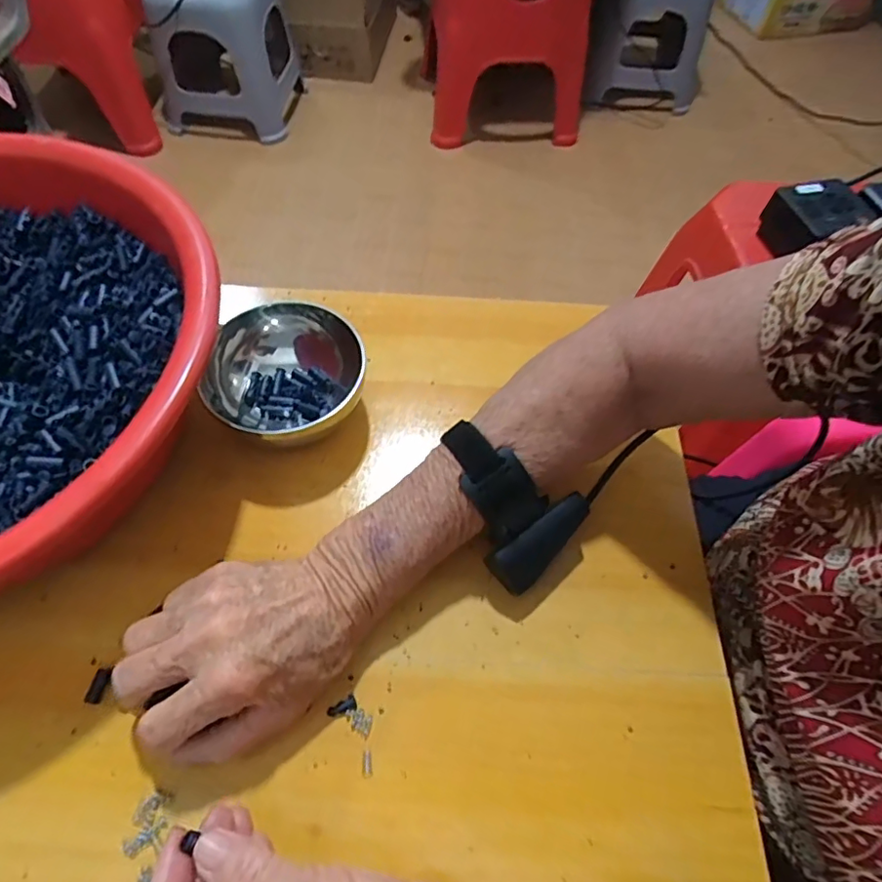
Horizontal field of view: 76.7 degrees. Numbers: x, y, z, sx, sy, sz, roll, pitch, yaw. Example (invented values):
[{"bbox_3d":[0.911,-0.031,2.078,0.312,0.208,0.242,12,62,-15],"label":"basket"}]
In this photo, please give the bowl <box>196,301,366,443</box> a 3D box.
[{"bbox_3d":[-0.103,-0.046,0.396,0.101,0.064,0.095,1,59,-2],"label":"bowl"}]

